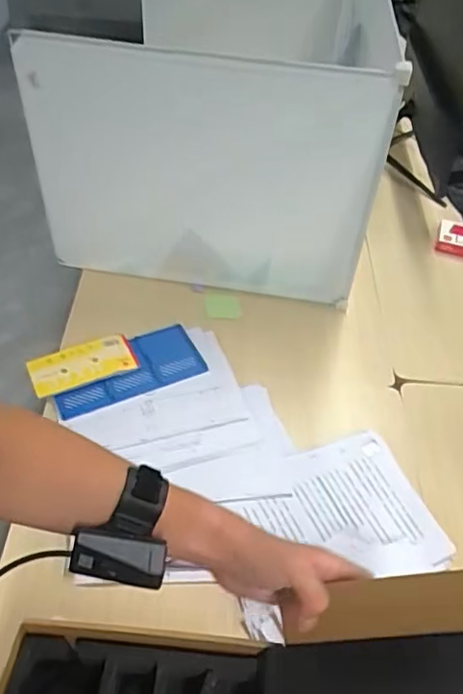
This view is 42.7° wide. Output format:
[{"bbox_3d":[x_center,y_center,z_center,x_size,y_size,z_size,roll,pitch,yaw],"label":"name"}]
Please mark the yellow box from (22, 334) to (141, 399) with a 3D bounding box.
[{"bbox_3d":[-0.254,0.032,1.011,0.172,0.025,0.073,-16,51,-19],"label":"yellow box"}]

